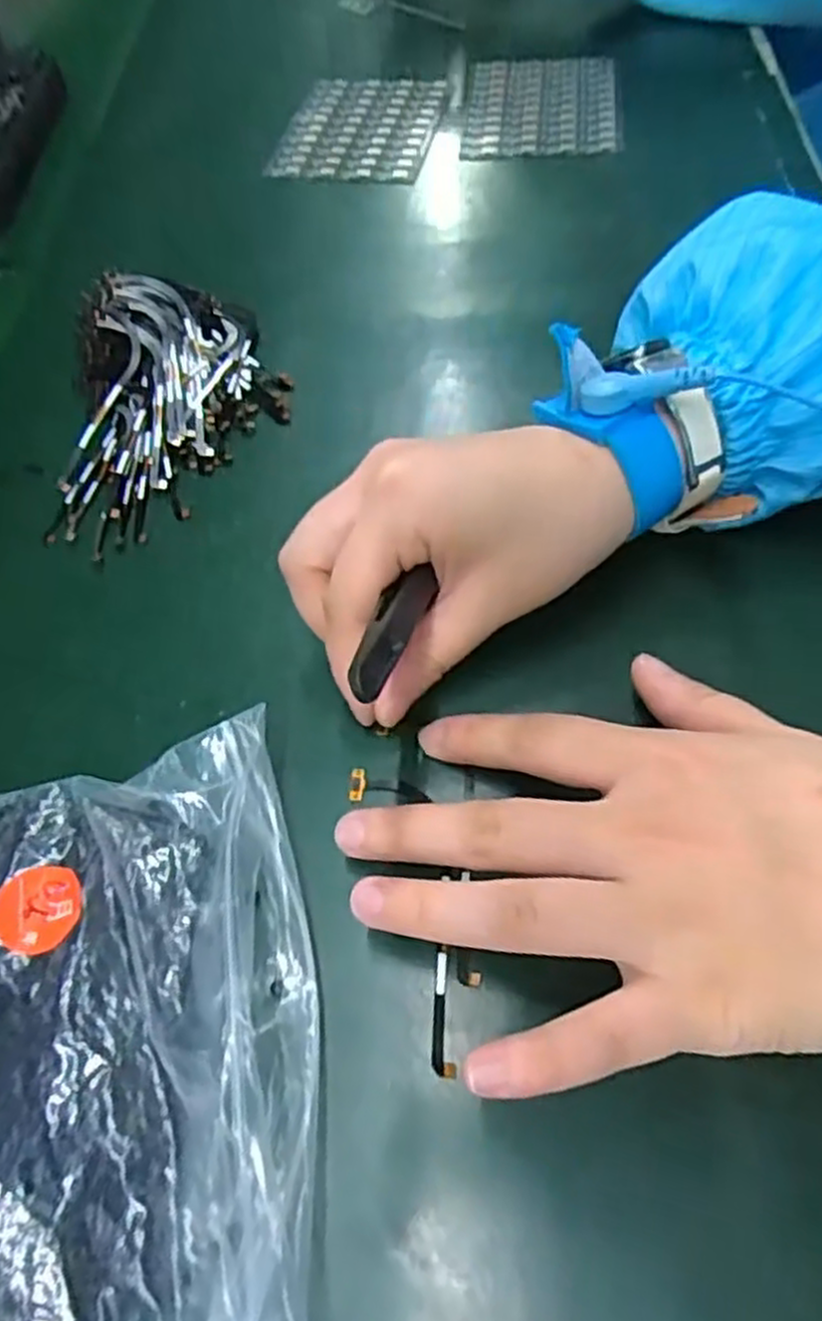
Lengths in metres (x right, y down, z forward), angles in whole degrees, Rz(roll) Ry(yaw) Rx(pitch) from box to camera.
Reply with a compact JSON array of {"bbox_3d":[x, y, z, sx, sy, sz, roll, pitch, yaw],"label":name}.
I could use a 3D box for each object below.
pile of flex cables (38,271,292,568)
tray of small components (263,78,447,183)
[{"bbox_3d":[-0.098,-0.109,0.324,0.090,0.029,0.140,-7,58,4],"label":"pile of flex cables"},{"bbox_3d":[-0.029,-0.289,0.431,0.083,0.004,0.087,10,66,14],"label":"tray of small components"}]

